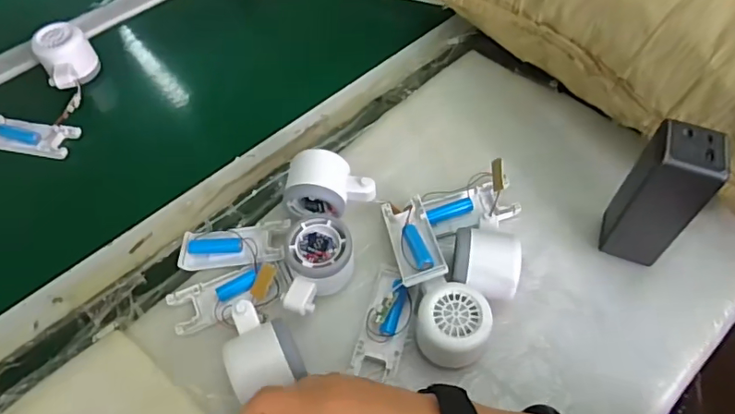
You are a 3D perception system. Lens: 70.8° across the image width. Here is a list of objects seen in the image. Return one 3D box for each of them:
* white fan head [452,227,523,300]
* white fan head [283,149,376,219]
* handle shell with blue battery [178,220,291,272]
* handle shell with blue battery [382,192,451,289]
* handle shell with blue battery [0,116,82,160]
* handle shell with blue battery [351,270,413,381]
[{"bbox_3d":[0.102,0.054,0.450,0.058,0.056,0.056,11,59,8],"label":"white fan head"},{"bbox_3d":[-0.036,-0.018,0.500,0.084,0.046,0.061,0,58,1],"label":"white fan head"},{"bbox_3d":[-0.126,0.036,0.488,0.100,0.019,0.041,-1,58,0],"label":"handle shell with blue battery"},{"bbox_3d":[0.041,0.030,0.469,0.039,0.018,0.099,-10,41,-5],"label":"handle shell with blue battery"},{"bbox_3d":[-0.376,-0.078,0.577,0.102,0.012,0.042,9,58,6],"label":"handle shell with blue battery"},{"bbox_3d":[0.016,0.096,0.444,0.036,0.022,0.090,13,59,9],"label":"handle shell with blue battery"}]

